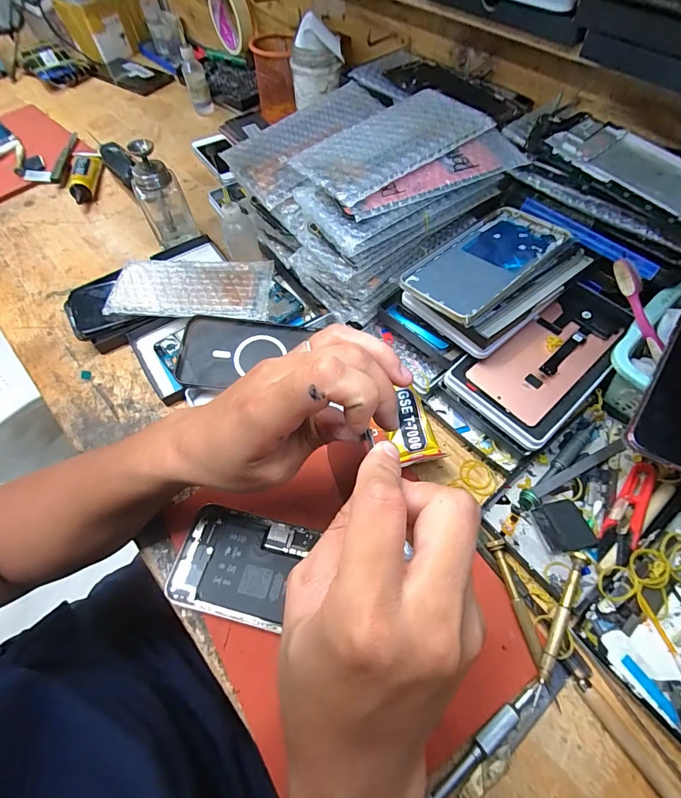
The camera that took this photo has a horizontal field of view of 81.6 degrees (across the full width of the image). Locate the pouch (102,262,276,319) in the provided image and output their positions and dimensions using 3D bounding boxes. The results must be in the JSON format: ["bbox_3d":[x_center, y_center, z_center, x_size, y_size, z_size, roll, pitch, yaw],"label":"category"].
[{"bbox_3d":[-0.170,-0.128,0.448,0.172,0.007,0.086,0,60,3],"label":"pouch"}]

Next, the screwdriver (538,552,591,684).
[{"bbox_3d":[0.157,0.155,0.286,0.012,0.017,0.092,28,65,17],"label":"screwdriver"}]

